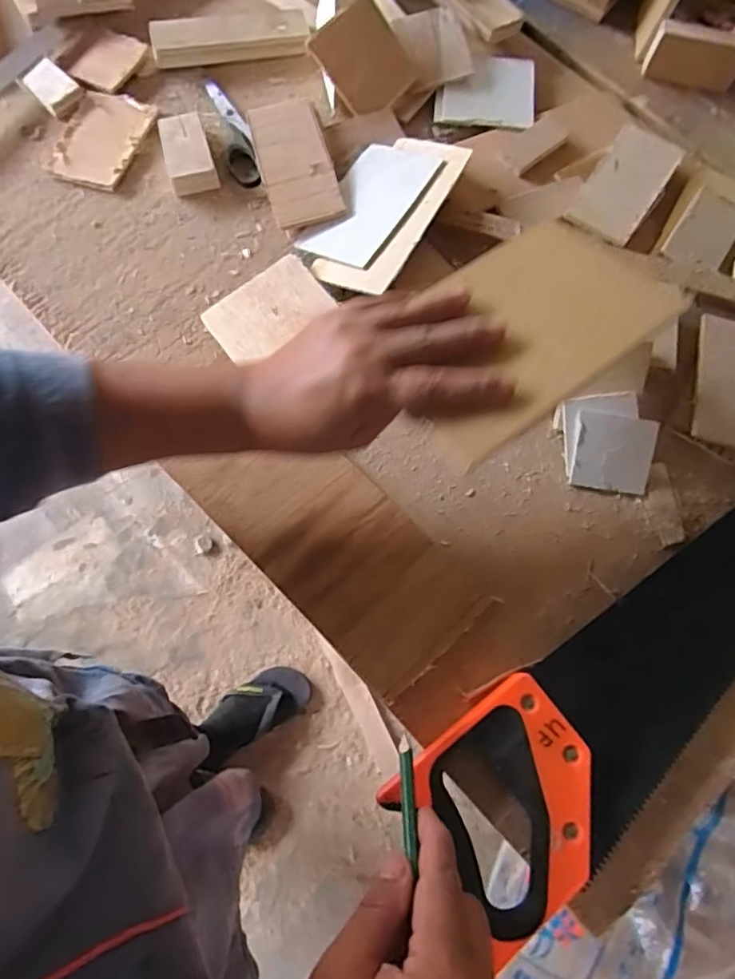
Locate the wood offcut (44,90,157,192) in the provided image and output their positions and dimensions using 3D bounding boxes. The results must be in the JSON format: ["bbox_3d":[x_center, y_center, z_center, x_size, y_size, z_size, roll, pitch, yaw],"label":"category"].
[{"bbox_3d":[-0.234,-0.307,0.505,0.071,0.008,0.095,20,72,4],"label":"wood offcut"}]

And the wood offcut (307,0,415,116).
[{"bbox_3d":[-0.003,-0.375,0.509,0.063,0.010,0.079,-37,112,17],"label":"wood offcut"}]

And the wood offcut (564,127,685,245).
[{"bbox_3d":[0.219,-0.261,0.496,0.057,0.014,0.132,34,73,8],"label":"wood offcut"}]

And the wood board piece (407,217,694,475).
[{"bbox_3d":[0.091,-0.097,0.346,0.173,0.006,0.103,-35,69,-14],"label":"wood board piece"}]

